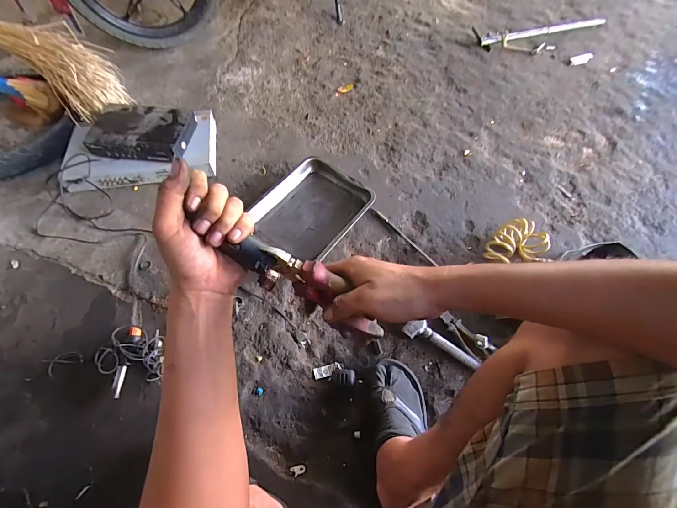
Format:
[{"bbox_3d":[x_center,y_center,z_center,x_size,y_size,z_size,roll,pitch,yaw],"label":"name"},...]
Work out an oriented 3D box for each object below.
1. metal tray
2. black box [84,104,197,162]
[{"bbox_3d":[-0.086,-0.127,0.944,0.266,0.042,0.327,35,68,16],"label":"metal tray"},{"bbox_3d":[-0.607,-0.376,0.971,0.280,0.060,0.190,3,63,1],"label":"black box"}]

